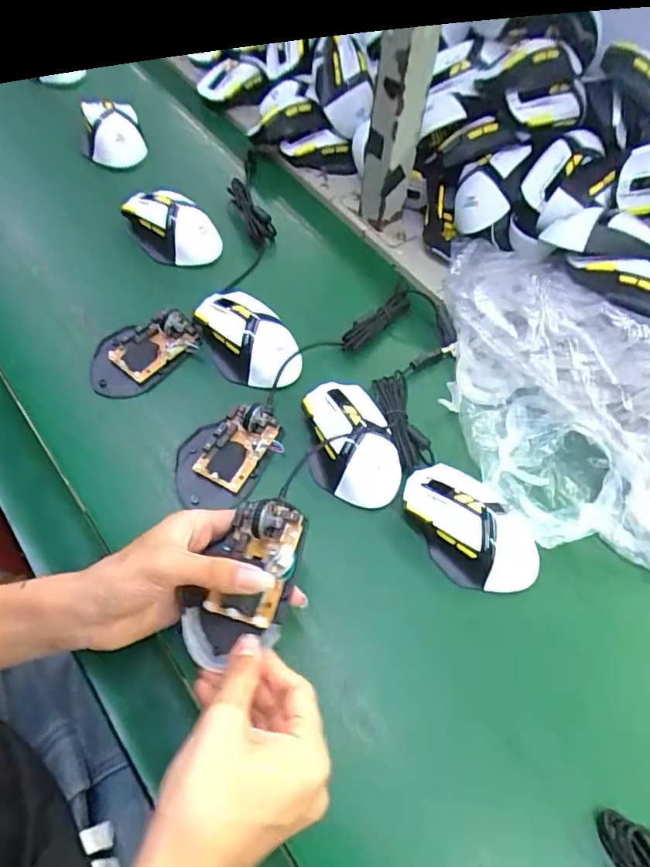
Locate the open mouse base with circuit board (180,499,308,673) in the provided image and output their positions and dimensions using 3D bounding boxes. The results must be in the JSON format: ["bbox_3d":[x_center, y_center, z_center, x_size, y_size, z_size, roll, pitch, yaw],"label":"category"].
[{"bbox_3d":[-0.050,0.094,0.352,0.062,0.033,0.109,22,68,12],"label":"open mouse base with circuit board"}]

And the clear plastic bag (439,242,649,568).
[{"bbox_3d":[0.255,-0.021,0.490,0.322,0.056,0.306,13,67,11],"label":"clear plastic bag"}]

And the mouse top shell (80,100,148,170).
[{"bbox_3d":[-0.253,-0.351,0.645,0.070,0.033,0.098,-21,66,-7],"label":"mouse top shell"}]

